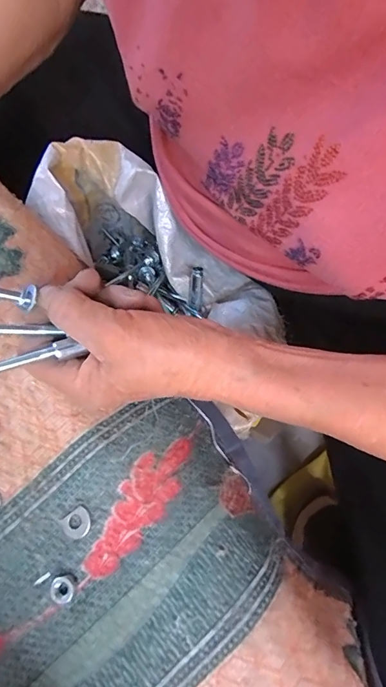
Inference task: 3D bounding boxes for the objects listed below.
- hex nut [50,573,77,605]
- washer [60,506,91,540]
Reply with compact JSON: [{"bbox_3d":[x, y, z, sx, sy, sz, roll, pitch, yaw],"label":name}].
[{"bbox_3d":[-0.072,0.136,0.227,0.014,0.007,0.013,42,78,15],"label":"hex nut"},{"bbox_3d":[-0.068,0.104,0.236,0.017,0.004,0.015,-36,73,-9],"label":"washer"}]

